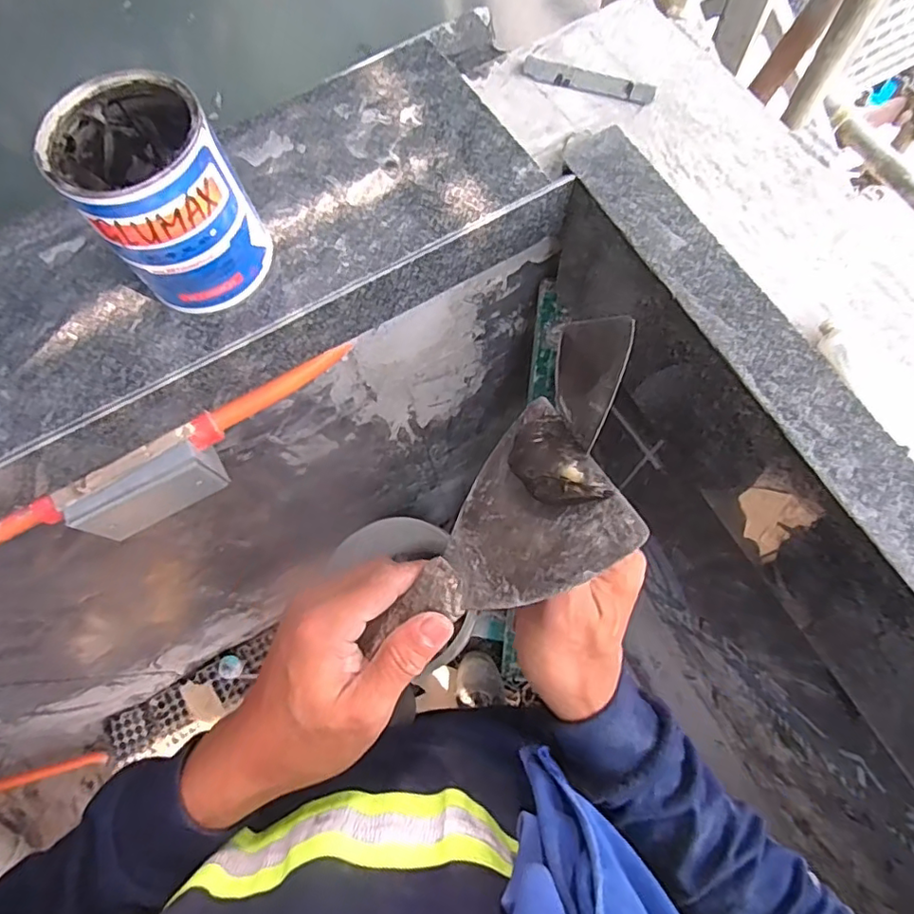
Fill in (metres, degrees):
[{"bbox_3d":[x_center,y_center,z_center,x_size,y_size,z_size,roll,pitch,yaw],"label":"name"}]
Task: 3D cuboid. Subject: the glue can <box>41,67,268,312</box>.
[{"bbox_3d":[-0.204,-0.178,0.396,0.094,0.123,0.103,-1,71,3],"label":"glue can"}]

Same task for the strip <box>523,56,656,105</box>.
[{"bbox_3d":[0.121,-0.351,0.515,0.124,0.010,0.017,23,74,10],"label":"strip"}]

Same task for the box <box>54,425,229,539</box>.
[{"bbox_3d":[-0.279,0.028,0.507,0.122,0.082,0.032,-30,72,-7],"label":"box"}]

